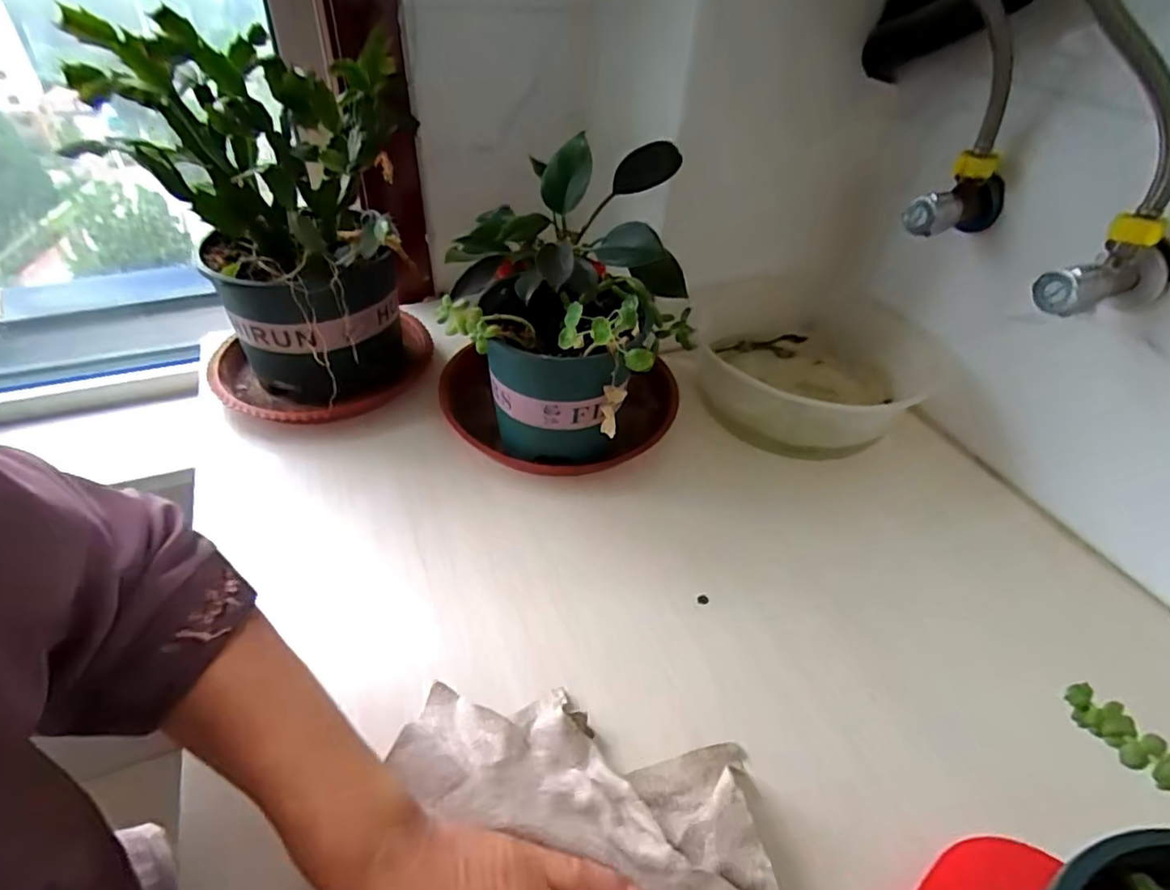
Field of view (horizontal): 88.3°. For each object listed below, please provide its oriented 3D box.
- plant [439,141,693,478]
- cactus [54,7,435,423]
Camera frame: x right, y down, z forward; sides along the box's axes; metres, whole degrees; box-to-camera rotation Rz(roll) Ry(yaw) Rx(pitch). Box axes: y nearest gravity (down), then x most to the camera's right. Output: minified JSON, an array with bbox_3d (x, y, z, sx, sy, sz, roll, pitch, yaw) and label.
[{"bbox_3d":[-0.021,-0.099,0.513,0.216,0.222,0.237,8,43,3],"label":"plant"},{"bbox_3d":[-0.255,-0.191,0.536,0.218,0.285,0.222,-11,45,-17],"label":"cactus"}]

